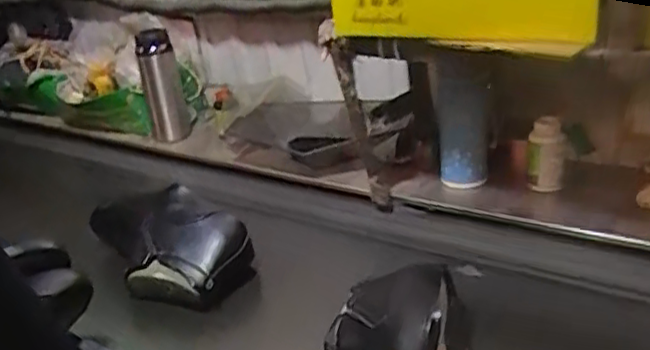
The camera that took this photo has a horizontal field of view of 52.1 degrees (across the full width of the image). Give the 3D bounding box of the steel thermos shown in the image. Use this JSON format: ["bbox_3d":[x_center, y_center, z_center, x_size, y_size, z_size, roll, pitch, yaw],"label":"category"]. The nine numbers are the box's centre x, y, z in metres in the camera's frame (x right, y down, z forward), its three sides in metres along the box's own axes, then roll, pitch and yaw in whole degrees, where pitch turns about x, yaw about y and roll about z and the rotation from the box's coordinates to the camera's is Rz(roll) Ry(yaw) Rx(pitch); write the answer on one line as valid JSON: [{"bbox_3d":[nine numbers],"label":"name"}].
[{"bbox_3d":[-0.320,-0.174,1.314,0.070,0.213,0.061,-17,25,-17],"label":"steel thermos"}]

